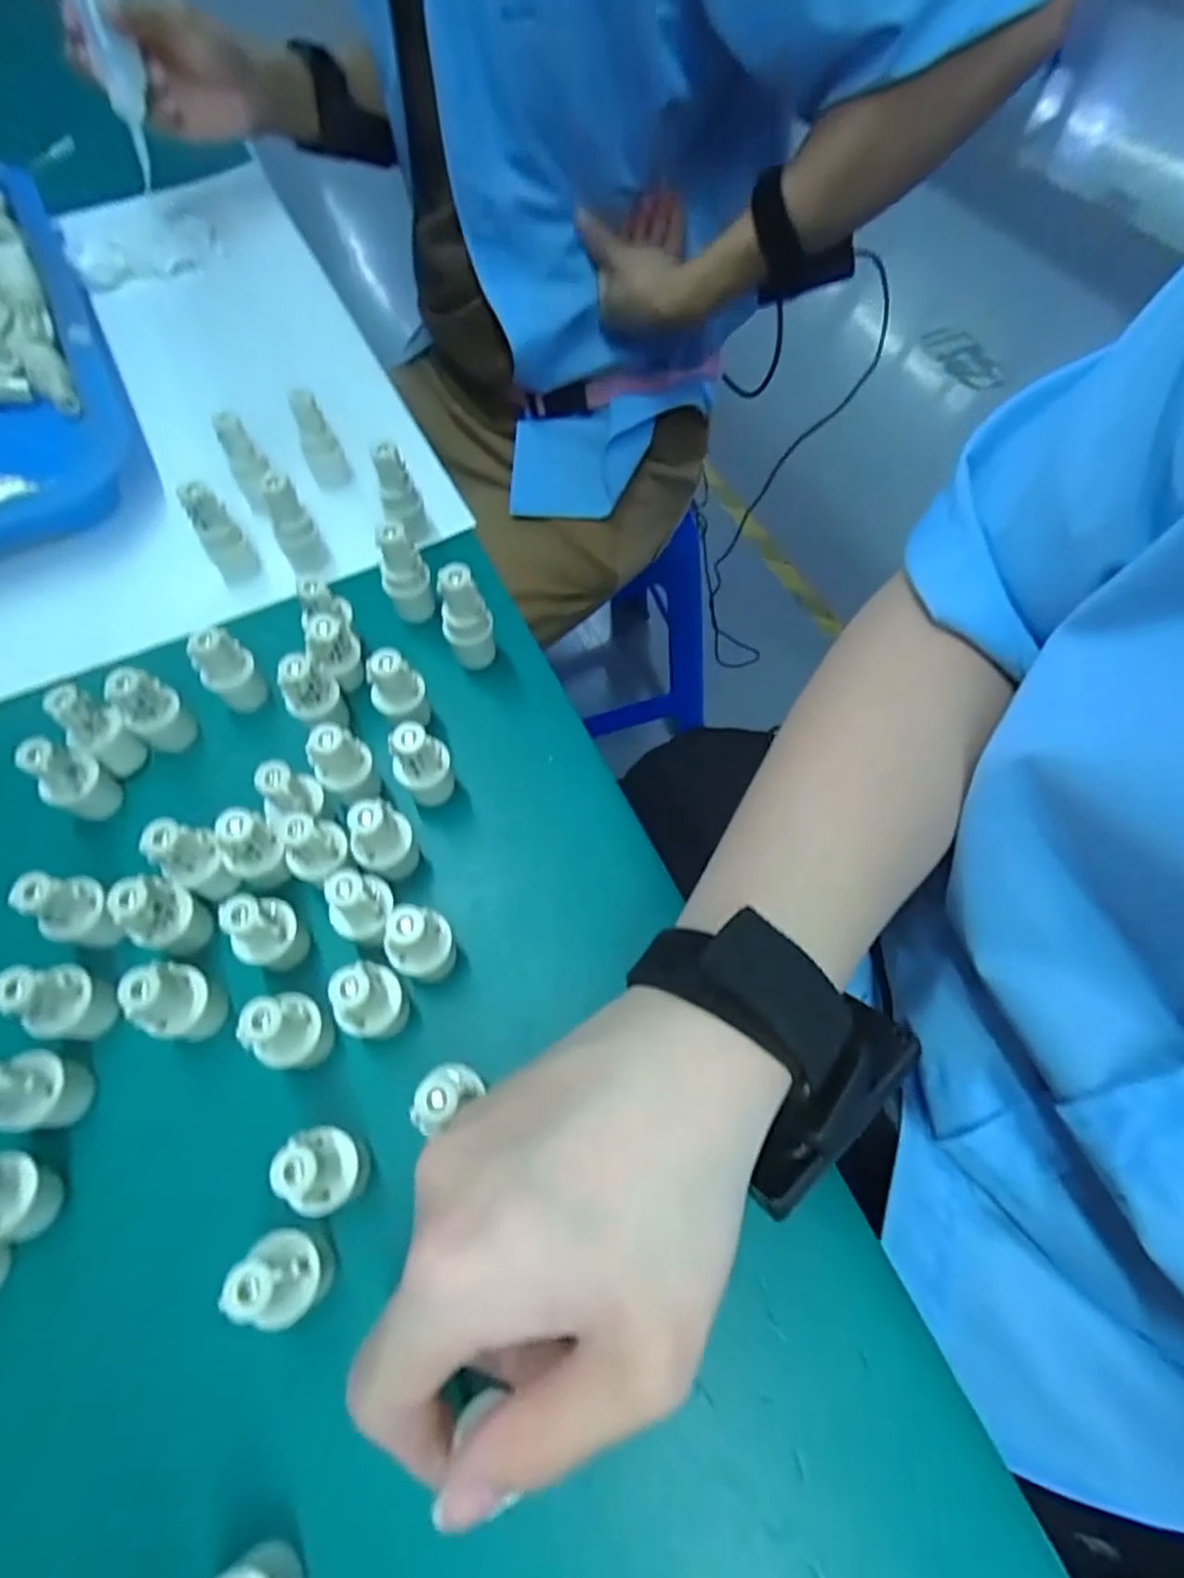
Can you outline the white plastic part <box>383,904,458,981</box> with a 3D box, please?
[{"bbox_3d":[-0.063,0.058,0.258,0.017,0.044,0.023,13,63,7],"label":"white plastic part"}]

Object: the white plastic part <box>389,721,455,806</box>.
[{"bbox_3d":[-0.071,-0.008,0.294,0.023,0.047,0.018,-24,65,-9],"label":"white plastic part"}]

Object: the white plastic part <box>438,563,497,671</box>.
[{"bbox_3d":[-0.059,-0.078,0.323,0.022,0.055,0.019,-15,64,-5],"label":"white plastic part"}]

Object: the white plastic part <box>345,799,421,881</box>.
[{"bbox_3d":[-0.084,0.022,0.277,0.024,0.045,0.018,-38,68,-15],"label":"white plastic part"}]

